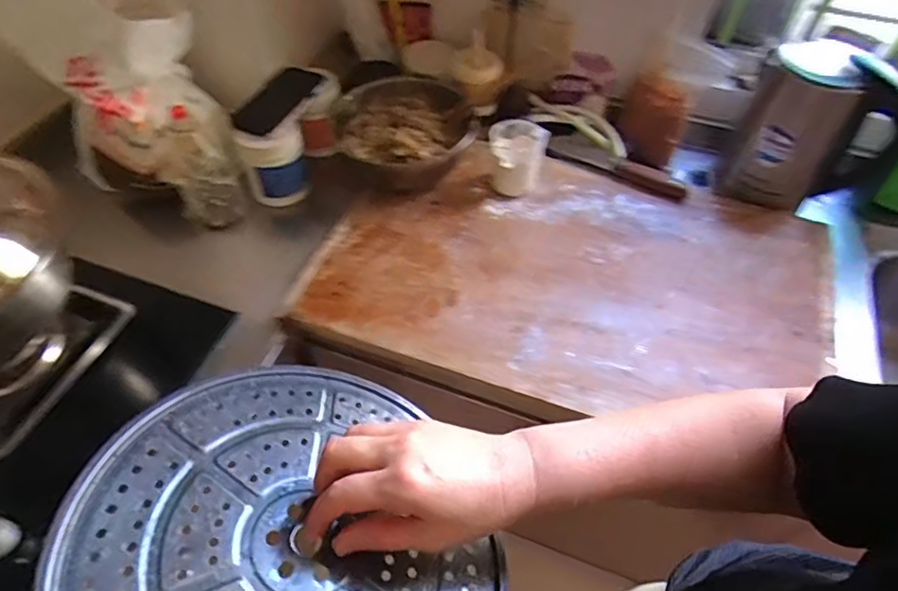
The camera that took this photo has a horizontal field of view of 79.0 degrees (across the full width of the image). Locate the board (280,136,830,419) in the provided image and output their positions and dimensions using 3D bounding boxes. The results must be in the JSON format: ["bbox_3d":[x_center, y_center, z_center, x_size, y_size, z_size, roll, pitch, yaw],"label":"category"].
[{"bbox_3d":[0.166,-0.034,0.770,0.695,0.036,0.418,14,53,10],"label":"board"}]

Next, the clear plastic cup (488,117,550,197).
[{"bbox_3d":[0.104,-0.213,0.847,0.087,0.102,0.080,0,52,0],"label":"clear plastic cup"}]

